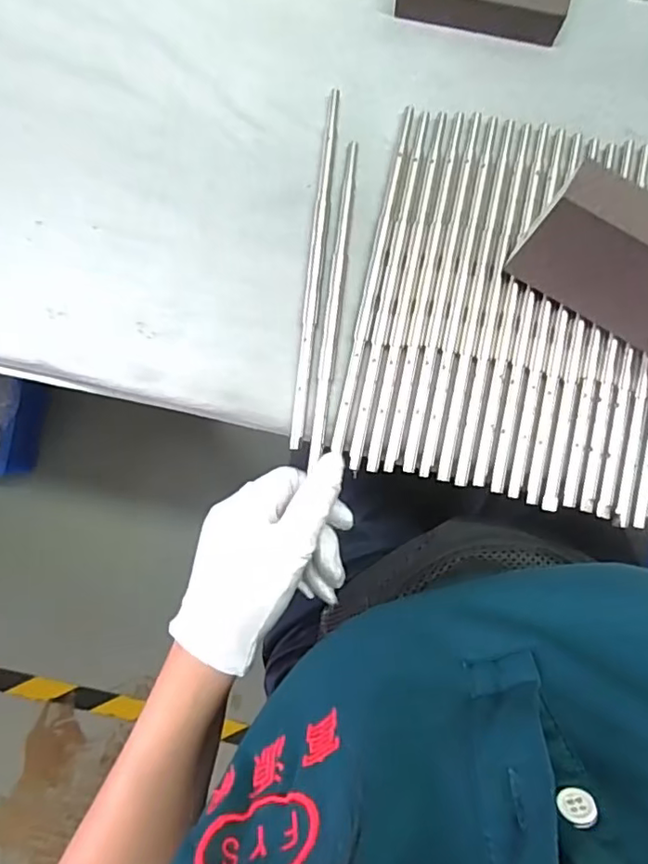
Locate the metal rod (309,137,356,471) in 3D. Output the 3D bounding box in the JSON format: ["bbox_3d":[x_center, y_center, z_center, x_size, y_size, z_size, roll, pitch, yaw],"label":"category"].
[{"bbox_3d":[0.006,-0.076,0.332,0.009,0.004,0.184,6,85,2],"label":"metal rod"}]

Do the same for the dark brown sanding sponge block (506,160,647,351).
[{"bbox_3d":[0.148,-0.080,0.284,0.094,0.075,0.028,32,87,4],"label":"dark brown sanding sponge block"}]

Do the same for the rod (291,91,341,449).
[{"bbox_3d":[-0.005,-0.096,0.333,0.009,0.005,0.209,6,86,2],"label":"rod"}]

